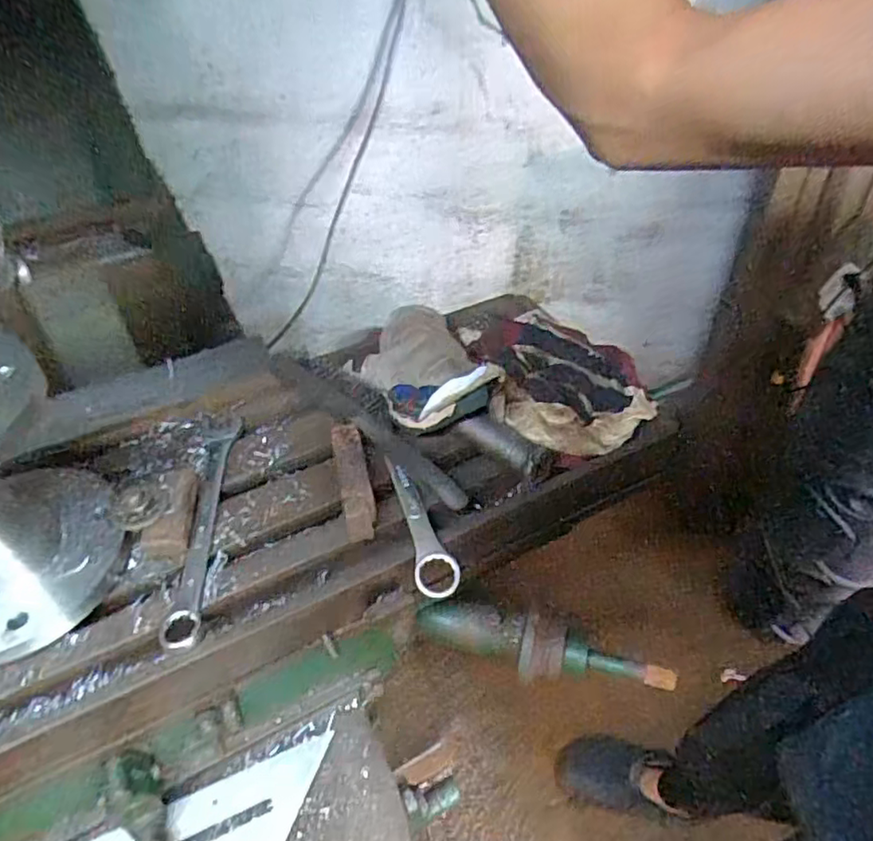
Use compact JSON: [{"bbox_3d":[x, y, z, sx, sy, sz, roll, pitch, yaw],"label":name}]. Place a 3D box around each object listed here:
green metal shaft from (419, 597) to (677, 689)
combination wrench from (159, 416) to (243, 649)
[{"bbox_3d":[0.091,0.195,0.525,0.212,0.040,0.044,11,46,11],"label":"green metal shaft"},{"bbox_3d":[-0.186,0.074,0.498,0.035,0.010,0.224,-7,45,-5],"label":"combination wrench"}]

